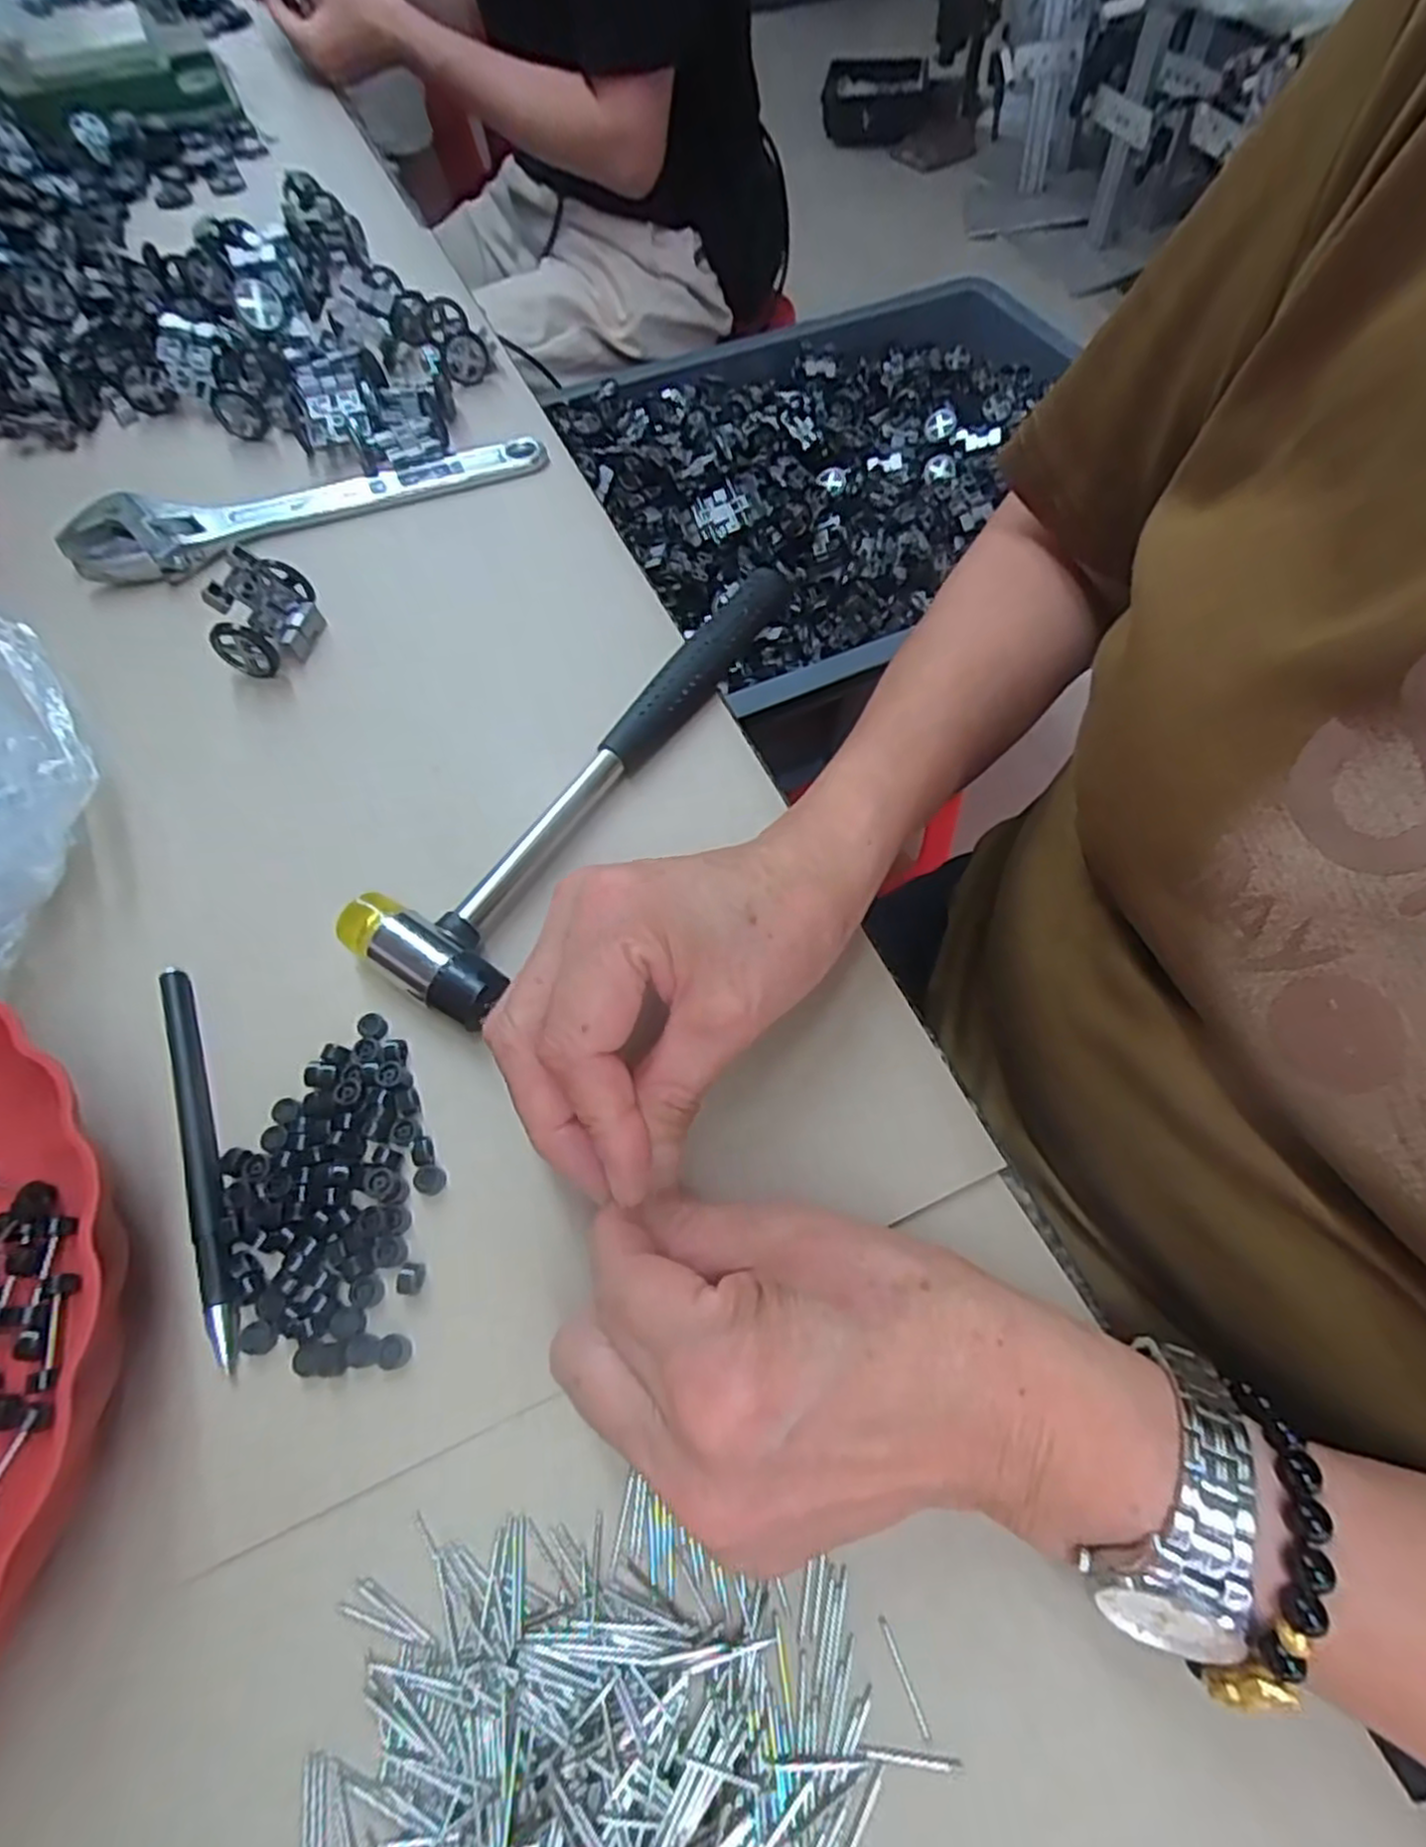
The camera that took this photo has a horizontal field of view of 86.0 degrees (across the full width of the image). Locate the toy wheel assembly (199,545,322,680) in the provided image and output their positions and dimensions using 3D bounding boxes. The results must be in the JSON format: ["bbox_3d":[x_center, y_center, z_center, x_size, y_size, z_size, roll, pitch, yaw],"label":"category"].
[{"bbox_3d":[-0.204,-0.143,0.348,0.032,0.037,0.047,3,62,3],"label":"toy wheel assembly"}]

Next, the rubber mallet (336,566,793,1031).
[{"bbox_3d":[-0.048,-0.073,0.315,0.062,0.022,0.246,26,65,14],"label":"rubber mallet"}]

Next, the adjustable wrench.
[{"bbox_3d":[-0.211,-0.228,0.405,0.238,0.018,0.053,-24,64,-11],"label":"adjustable wrench"}]

